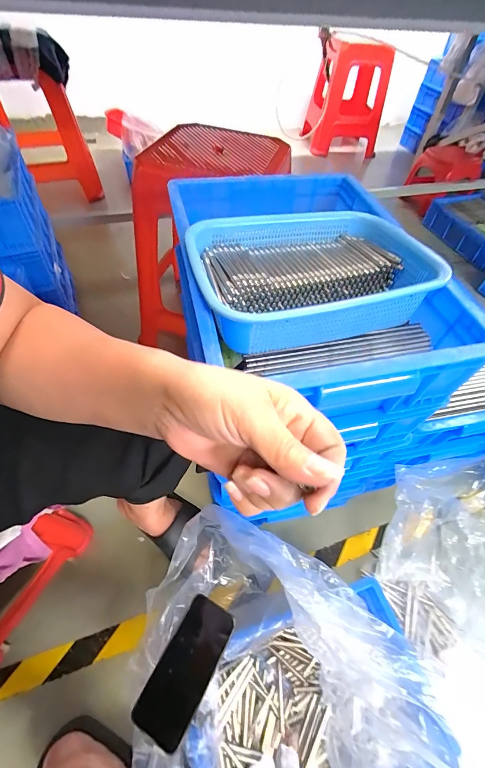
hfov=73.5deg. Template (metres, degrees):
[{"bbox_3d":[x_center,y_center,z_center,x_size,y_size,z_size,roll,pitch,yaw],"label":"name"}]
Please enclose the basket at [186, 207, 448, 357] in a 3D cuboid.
[{"bbox_3d":[0.080,-0.141,0.409,0.288,0.073,0.208,-12,56,-13],"label":"basket"}]

